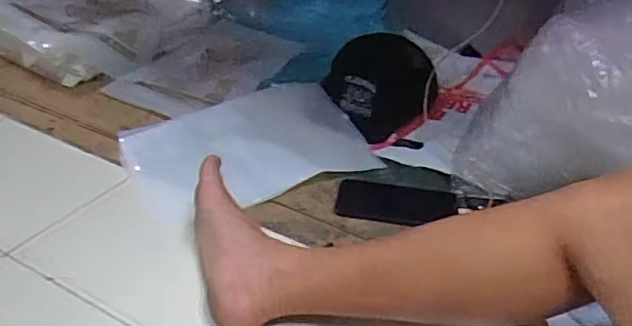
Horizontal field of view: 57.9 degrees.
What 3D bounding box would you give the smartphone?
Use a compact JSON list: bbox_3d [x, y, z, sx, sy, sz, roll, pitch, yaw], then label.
[{"bbox_3d":[0.107,0.051,0.762,0.156,0.013,0.074,6,32,5],"label":"smartphone"}]

